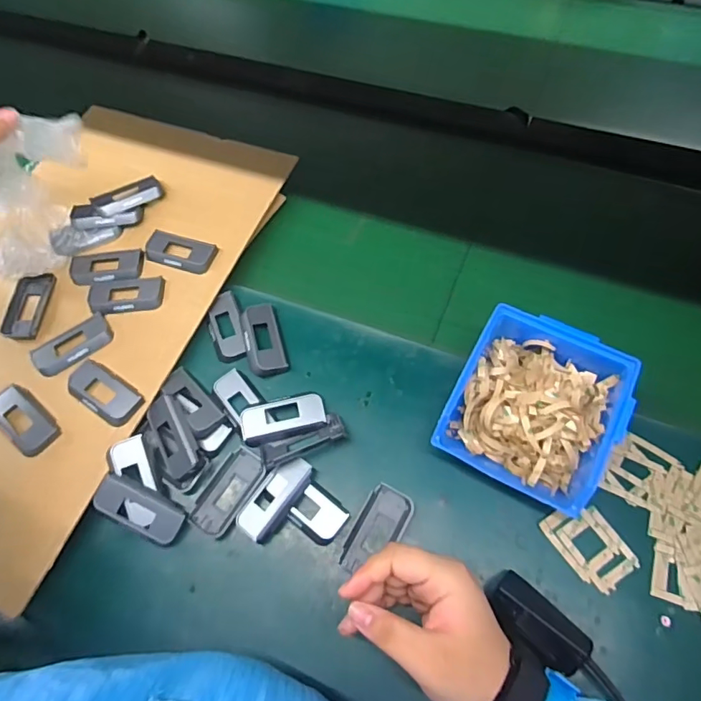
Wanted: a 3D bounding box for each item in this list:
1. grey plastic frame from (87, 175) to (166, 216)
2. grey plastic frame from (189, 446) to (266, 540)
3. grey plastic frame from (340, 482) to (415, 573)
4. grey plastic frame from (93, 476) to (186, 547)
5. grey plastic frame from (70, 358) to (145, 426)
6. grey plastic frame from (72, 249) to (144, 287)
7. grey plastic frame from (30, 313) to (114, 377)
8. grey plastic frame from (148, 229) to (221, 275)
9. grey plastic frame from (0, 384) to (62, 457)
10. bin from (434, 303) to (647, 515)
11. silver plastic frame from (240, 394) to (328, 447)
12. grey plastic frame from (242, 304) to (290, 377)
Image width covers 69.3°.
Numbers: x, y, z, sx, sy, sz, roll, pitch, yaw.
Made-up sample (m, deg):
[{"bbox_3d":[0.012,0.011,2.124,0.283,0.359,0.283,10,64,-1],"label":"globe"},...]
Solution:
[{"bbox_3d":[-0.249,-0.172,0.569,0.075,0.011,0.036,-34,66,-12],"label":"grey plastic frame"},{"bbox_3d":[-0.107,0.125,0.448,0.039,0.016,0.077,28,68,16],"label":"grey plastic frame"},{"bbox_3d":[0.022,0.150,0.420,0.039,0.007,0.073,26,68,16],"label":"grey plastic frame"},{"bbox_3d":[-0.181,0.136,0.435,0.077,0.016,0.032,22,67,14],"label":"grey plastic frame"},{"bbox_3d":[-0.230,0.038,0.470,0.078,0.006,0.037,30,69,17],"label":"grey plastic frame"},{"bbox_3d":[-0.259,-0.090,0.539,0.079,0.009,0.040,-6,63,1],"label":"grey plastic frame"},{"bbox_3d":[-0.273,-0.004,0.500,0.077,0.008,0.039,-35,66,-13],"label":"grey plastic frame"},{"bbox_3d":[-0.182,-0.105,0.538,0.079,0.008,0.037,16,66,12],"label":"grey plastic frame"},{"bbox_3d":[-0.300,0.063,0.465,0.075,0.007,0.037,37,71,20],"label":"grey plastic frame"},{"bbox_3d":[0.154,0.047,0.428,0.124,0.063,0.143,26,71,16],"label":"bin"},{"bbox_3d":[-0.061,0.062,0.463,0.075,0.012,0.034,-17,64,-5],"label":"silver plastic frame"},{"bbox_3d":[-0.087,-0.012,0.501,0.036,0.013,0.072,-17,64,-5],"label":"grey plastic frame"}]

